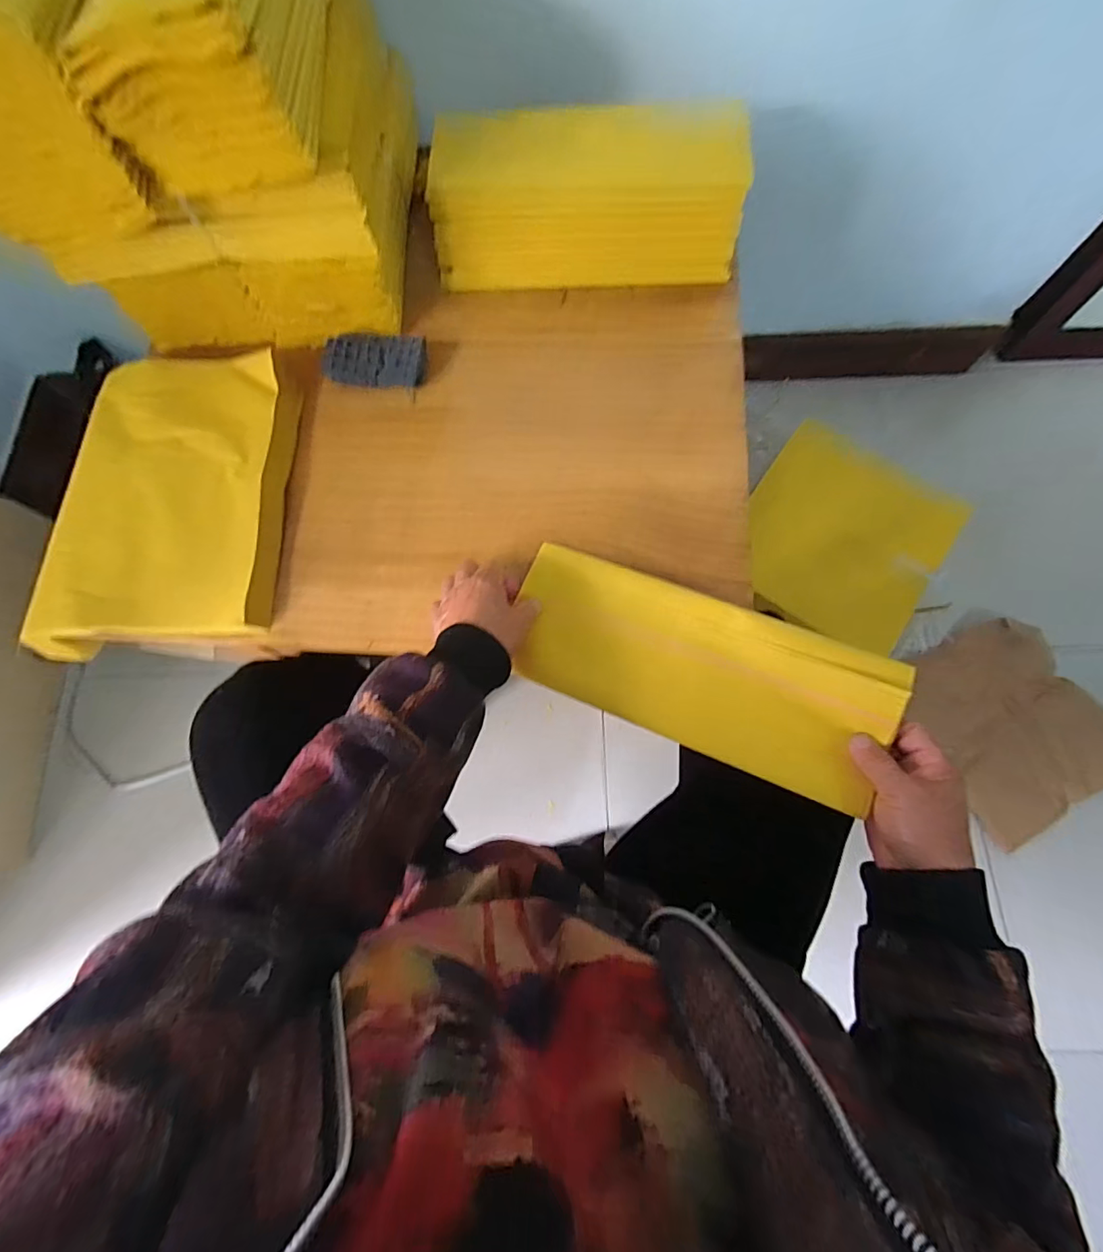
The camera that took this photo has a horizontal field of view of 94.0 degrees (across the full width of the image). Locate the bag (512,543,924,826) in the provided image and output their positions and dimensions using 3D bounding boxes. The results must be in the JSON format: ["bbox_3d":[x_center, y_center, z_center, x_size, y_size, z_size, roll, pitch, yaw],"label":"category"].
[{"bbox_3d":[0.111,0.030,0.427,0.305,0.025,0.125,22,74,17],"label":"bag"}]

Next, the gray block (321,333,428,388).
[{"bbox_3d":[-0.189,-0.284,0.553,0.108,0.030,0.043,-1,72,0],"label":"gray block"}]

